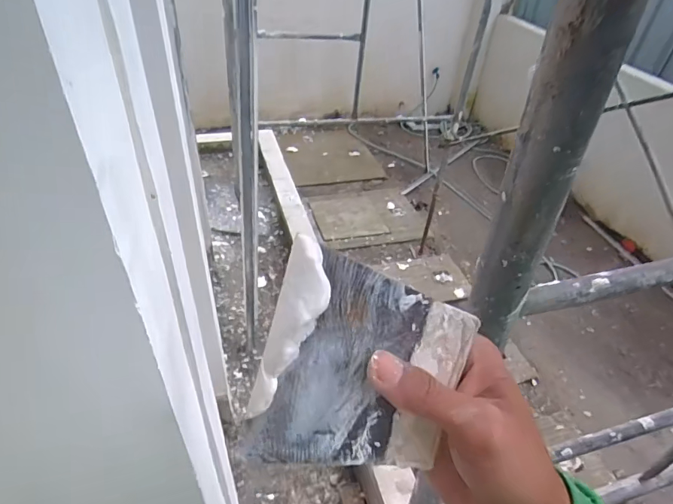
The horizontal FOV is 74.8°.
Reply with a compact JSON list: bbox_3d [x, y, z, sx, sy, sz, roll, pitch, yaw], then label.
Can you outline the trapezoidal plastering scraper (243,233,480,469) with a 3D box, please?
[{"bbox_3d":[0.013,0.057,0.210,0.095,0.101,0.011,15,2,-11],"label":"trapezoidal plastering scraper"}]

